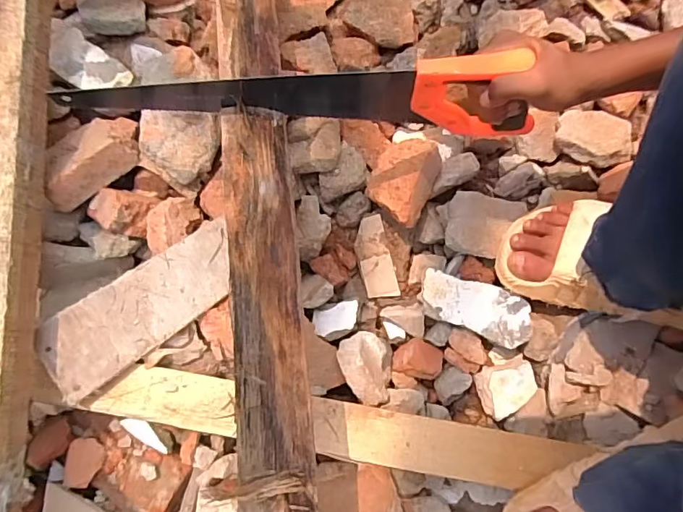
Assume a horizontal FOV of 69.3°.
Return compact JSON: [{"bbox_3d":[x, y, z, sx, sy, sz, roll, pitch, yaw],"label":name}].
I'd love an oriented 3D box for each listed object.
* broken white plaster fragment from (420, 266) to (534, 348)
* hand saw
[{"bbox_3d":[0.159,0.061,0.586,0.131,0.010,0.060,20,76,2],"label":"broken white plaster fragment"},{"bbox_3d":[-0.034,-0.155,0.470,0.442,0.111,0.033,0,77,-1],"label":"hand saw"}]

